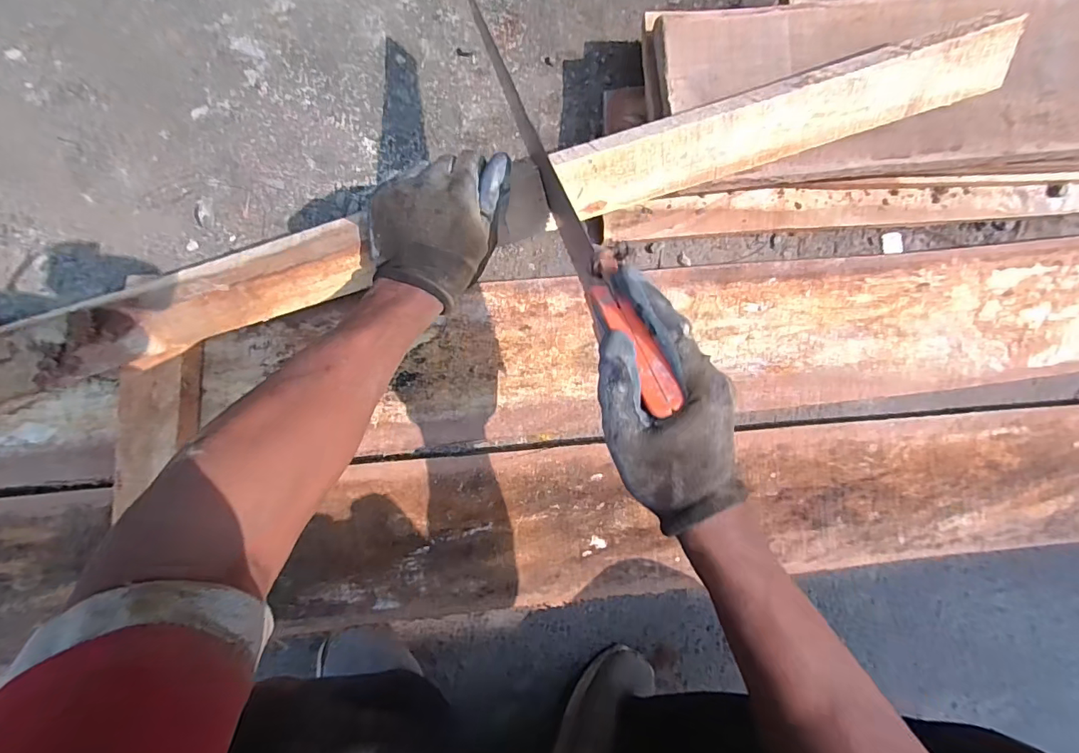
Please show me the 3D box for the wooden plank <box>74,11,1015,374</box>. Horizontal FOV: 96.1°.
[{"bbox_3d":[0.002,-0.157,0.433,0.825,0.022,0.062,-17,130,1],"label":"wooden plank"}]

